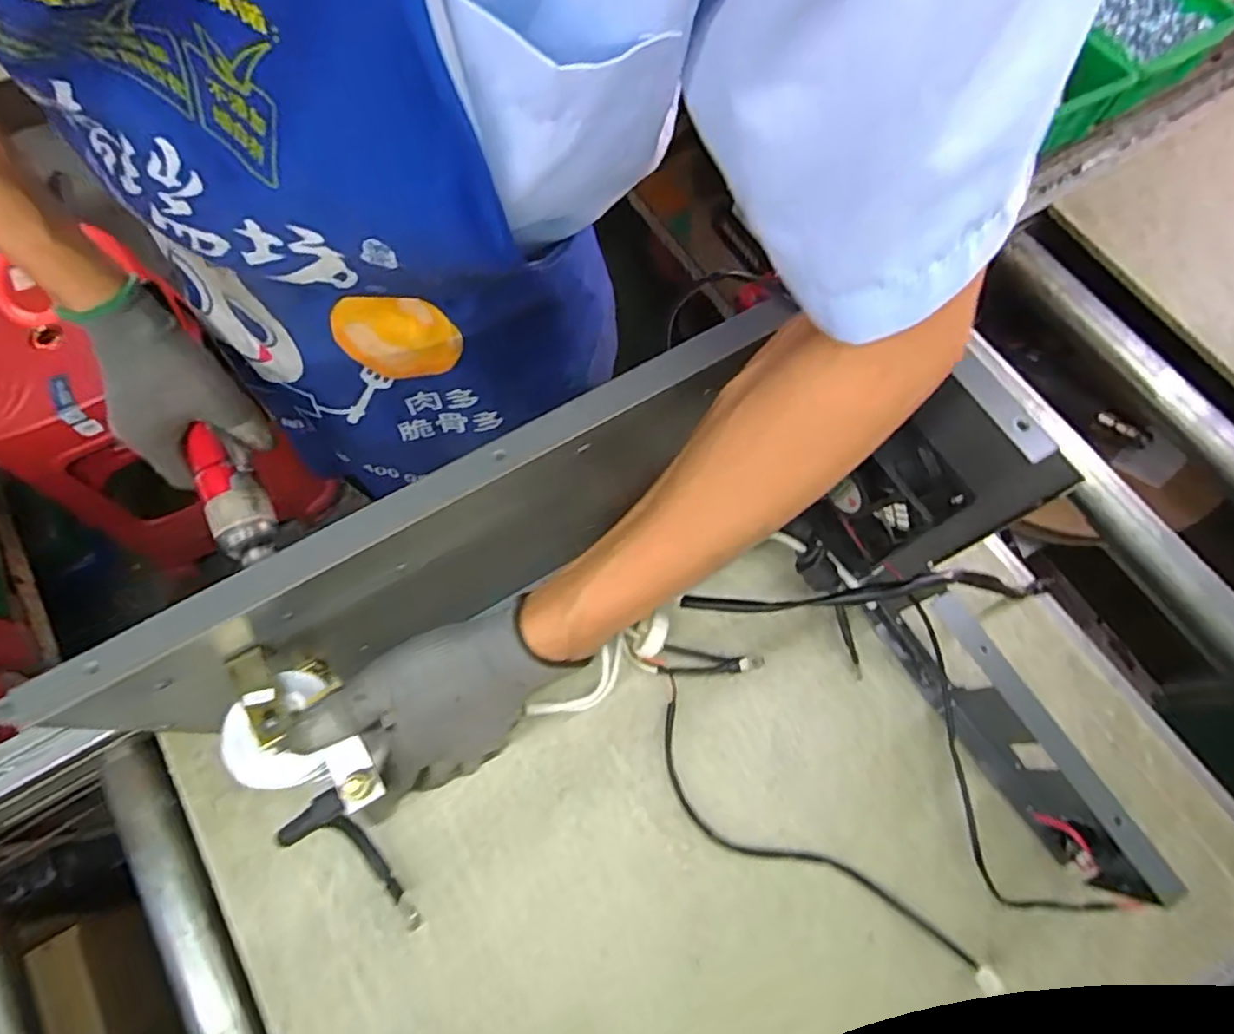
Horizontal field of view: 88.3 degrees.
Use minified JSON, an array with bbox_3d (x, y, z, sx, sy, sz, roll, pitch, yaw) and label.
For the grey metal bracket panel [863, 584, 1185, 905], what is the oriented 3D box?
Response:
[{"bbox_3d":[0.298,0.163,0.493,0.039,0.120,0.269,-28,72,-11],"label":"grey metal bracket panel"}]

